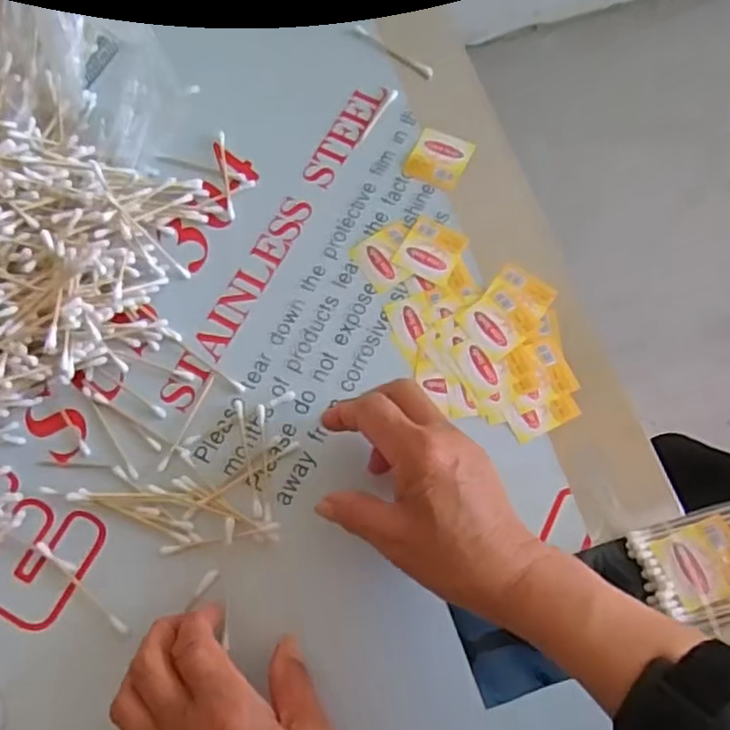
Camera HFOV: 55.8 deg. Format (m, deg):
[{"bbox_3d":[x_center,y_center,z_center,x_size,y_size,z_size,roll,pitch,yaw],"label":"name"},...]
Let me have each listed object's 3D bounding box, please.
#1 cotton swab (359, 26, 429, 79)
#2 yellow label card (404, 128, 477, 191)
[{"bbox_3d":[0.021,-0.239,0.525,0.075,0.004,0.009,40,75,14],"label":"cotton swab"},{"bbox_3d":[0.053,-0.147,0.490,0.039,0.004,0.043,24,72,9],"label":"yellow label card"}]

